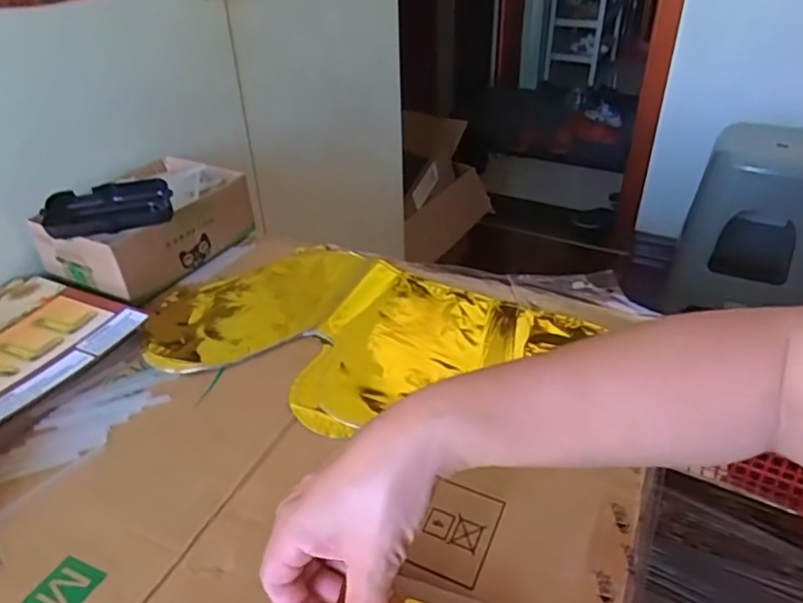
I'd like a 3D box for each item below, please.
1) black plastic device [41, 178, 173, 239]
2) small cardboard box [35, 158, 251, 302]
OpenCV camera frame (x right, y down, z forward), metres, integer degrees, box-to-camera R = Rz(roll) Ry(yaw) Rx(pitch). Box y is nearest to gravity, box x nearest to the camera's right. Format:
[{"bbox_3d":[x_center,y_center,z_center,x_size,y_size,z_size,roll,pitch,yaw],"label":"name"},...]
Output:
[{"bbox_3d":[-0.269,-0.088,0.566,0.104,0.026,0.049,-12,36,-13],"label":"black plastic device"},{"bbox_3d":[-0.262,-0.081,0.644,0.133,0.066,0.186,16,39,24],"label":"small cardboard box"}]

